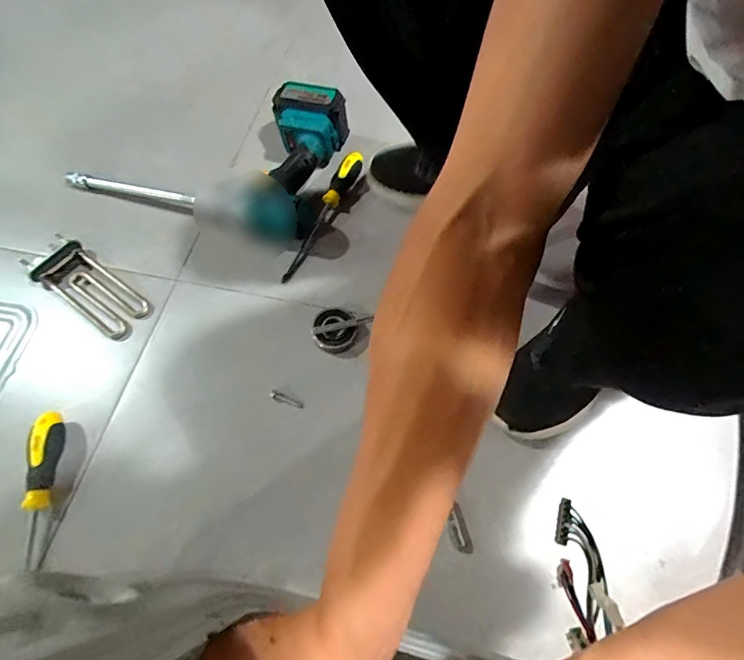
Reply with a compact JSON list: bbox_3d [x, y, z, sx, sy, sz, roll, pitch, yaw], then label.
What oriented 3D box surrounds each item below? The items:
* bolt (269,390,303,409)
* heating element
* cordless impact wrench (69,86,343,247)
[{"bbox_3d":[-0.105,0.087,0.511,0.042,0.009,0.012,23,66,9],"label":"bolt"},{"bbox_3d":[-0.384,-0.059,0.561,0.173,0.022,0.070,36,68,15],"label":"heating element"},{"bbox_3d":[-0.242,-0.284,0.634,0.361,0.082,0.252,20,65,8],"label":"cordless impact wrench"}]

